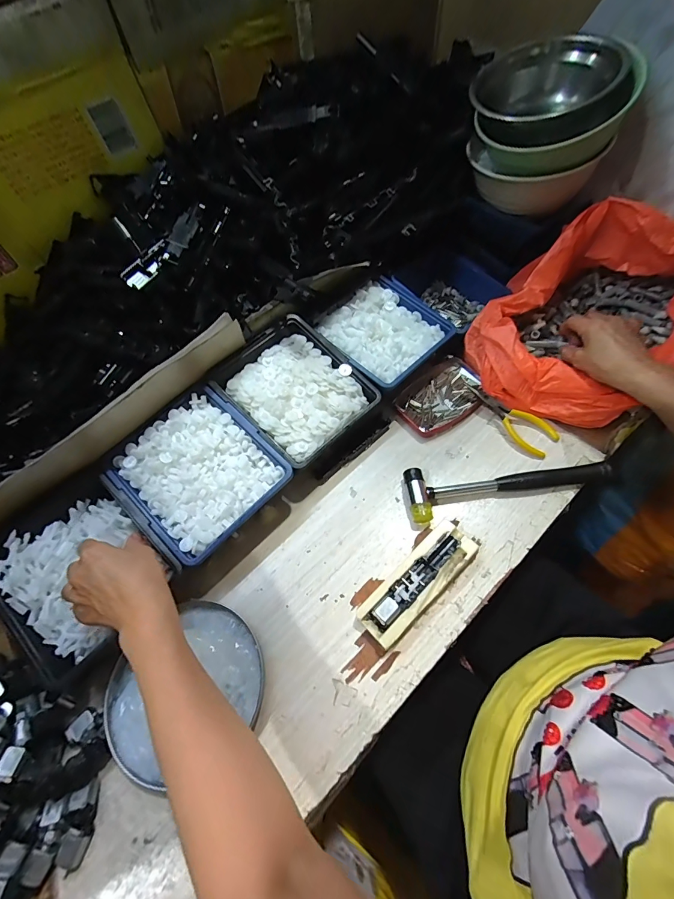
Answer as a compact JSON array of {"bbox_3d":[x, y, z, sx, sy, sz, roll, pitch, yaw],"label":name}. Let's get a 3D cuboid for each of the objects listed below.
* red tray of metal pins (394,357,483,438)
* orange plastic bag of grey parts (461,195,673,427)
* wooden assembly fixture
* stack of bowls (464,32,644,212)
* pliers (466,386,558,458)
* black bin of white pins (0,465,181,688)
[{"bbox_3d":[0.138,-0.071,0.497,0.122,0.013,0.083,-34,64,-15],"label":"red tray of metal pins"},{"bbox_3d":[0.306,-0.157,0.439,0.243,0.145,0.195,-29,62,-12],"label":"orange plastic bag of grey parts"},{"bbox_3d":[0.082,0.133,0.380,0.136,0.029,0.046,-39,65,-17],"label":"wooden assembly fixture"},{"bbox_3d":[0.246,-0.386,0.455,0.164,0.132,0.162,19,63,14],"label":"stack of bowls"},{"bbox_3d":[0.212,-0.042,0.467,0.122,0.015,0.048,39,70,23],"label":"pliers"},{"bbox_3d":[-0.259,0.113,0.369,0.139,0.044,0.153,-41,65,-18],"label":"black bin of white pins"}]

